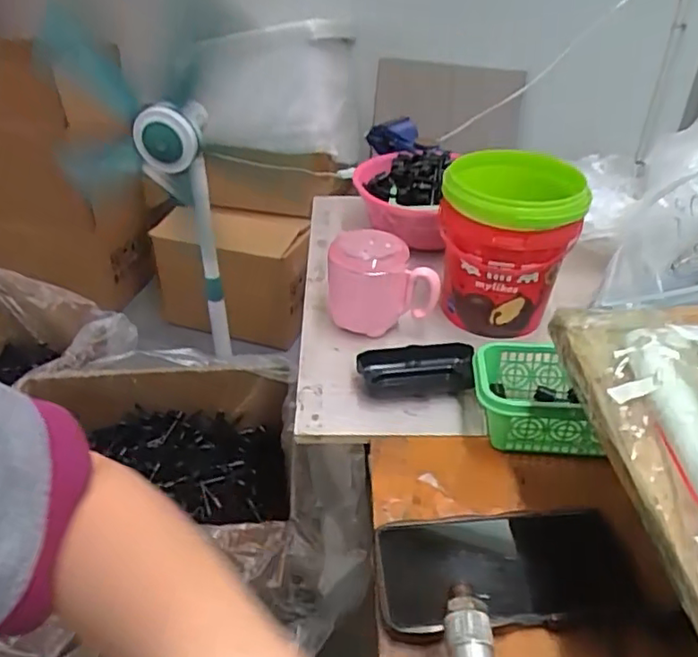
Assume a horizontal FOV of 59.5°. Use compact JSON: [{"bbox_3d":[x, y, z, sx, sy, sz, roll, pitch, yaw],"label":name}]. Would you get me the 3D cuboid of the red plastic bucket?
[{"bbox_3d":[0.155,-0.082,0.617,0.126,0.147,0.125,5,35,7],"label":"red plastic bucket"}]

